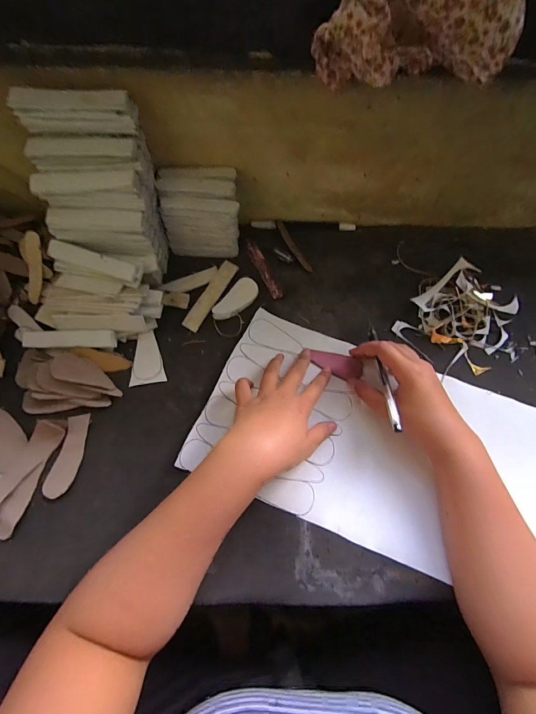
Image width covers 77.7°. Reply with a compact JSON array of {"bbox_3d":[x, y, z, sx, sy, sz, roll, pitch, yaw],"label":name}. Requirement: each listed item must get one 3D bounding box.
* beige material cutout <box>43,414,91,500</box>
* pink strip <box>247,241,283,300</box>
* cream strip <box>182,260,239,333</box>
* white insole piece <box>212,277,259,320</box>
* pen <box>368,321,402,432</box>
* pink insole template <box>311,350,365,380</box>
[{"bbox_3d":[-0.212,0.104,0.354,0.026,0.009,0.085,13,69,4],"label":"beige material cutout"},{"bbox_3d":[-0.006,-0.119,0.452,0.016,0.004,0.095,-22,71,-9],"label":"pink strip"},{"bbox_3d":[-0.076,-0.081,0.434,0.024,0.006,0.106,28,71,9],"label":"cream strip"},{"bbox_3d":[-0.040,-0.072,0.424,0.032,0.006,0.070,41,74,-5],"label":"white insole piece"},{"bbox_3d":[0.121,0.019,0.351,0.008,0.006,0.123,-3,61,-2],"label":"pen"},{"bbox_3d":[0.082,0.008,0.400,0.063,0.005,0.030,20,71,9],"label":"pink insole template"}]

